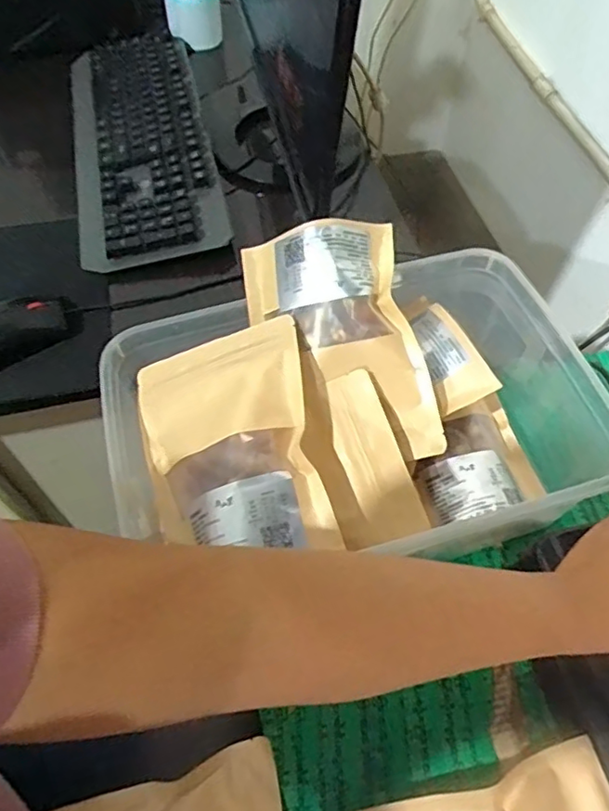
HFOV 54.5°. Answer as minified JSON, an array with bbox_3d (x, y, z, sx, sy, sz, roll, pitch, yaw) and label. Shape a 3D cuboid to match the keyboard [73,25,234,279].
[{"bbox_3d":[-0.203,-0.332,0.731,0.162,0.035,0.445,-11,58,-8],"label":"keyboard"}]

